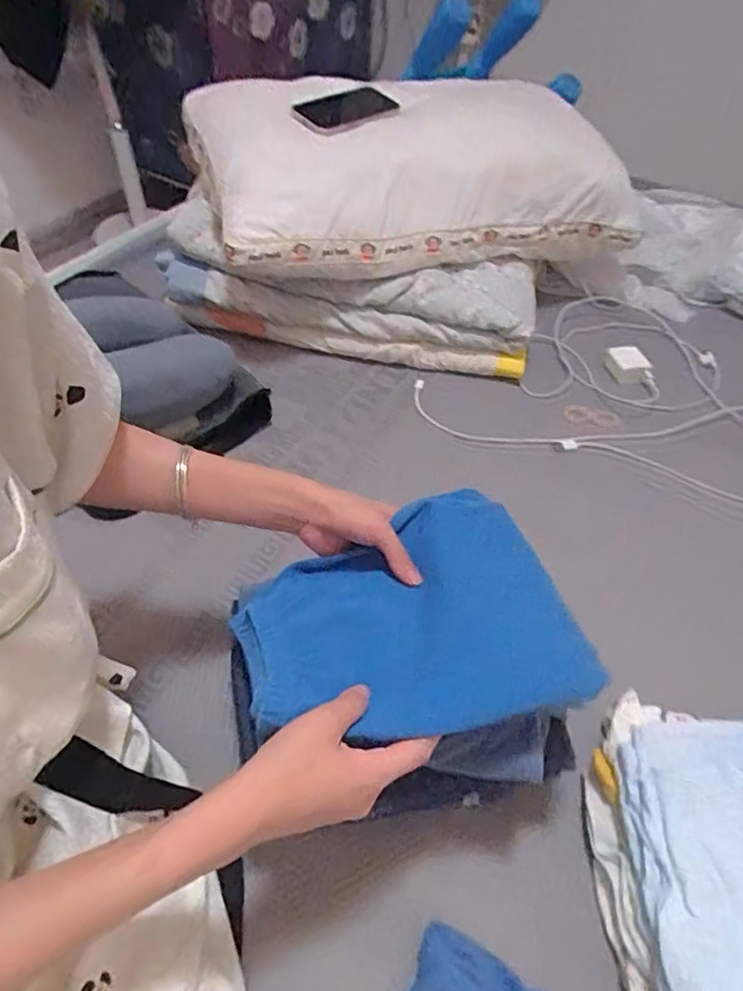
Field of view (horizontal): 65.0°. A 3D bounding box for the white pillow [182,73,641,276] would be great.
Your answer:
[{"bbox_3d":[0.070,-0.492,0.892,0.626,0.164,0.348,-13,52,-15],"label":"white pillow"}]

